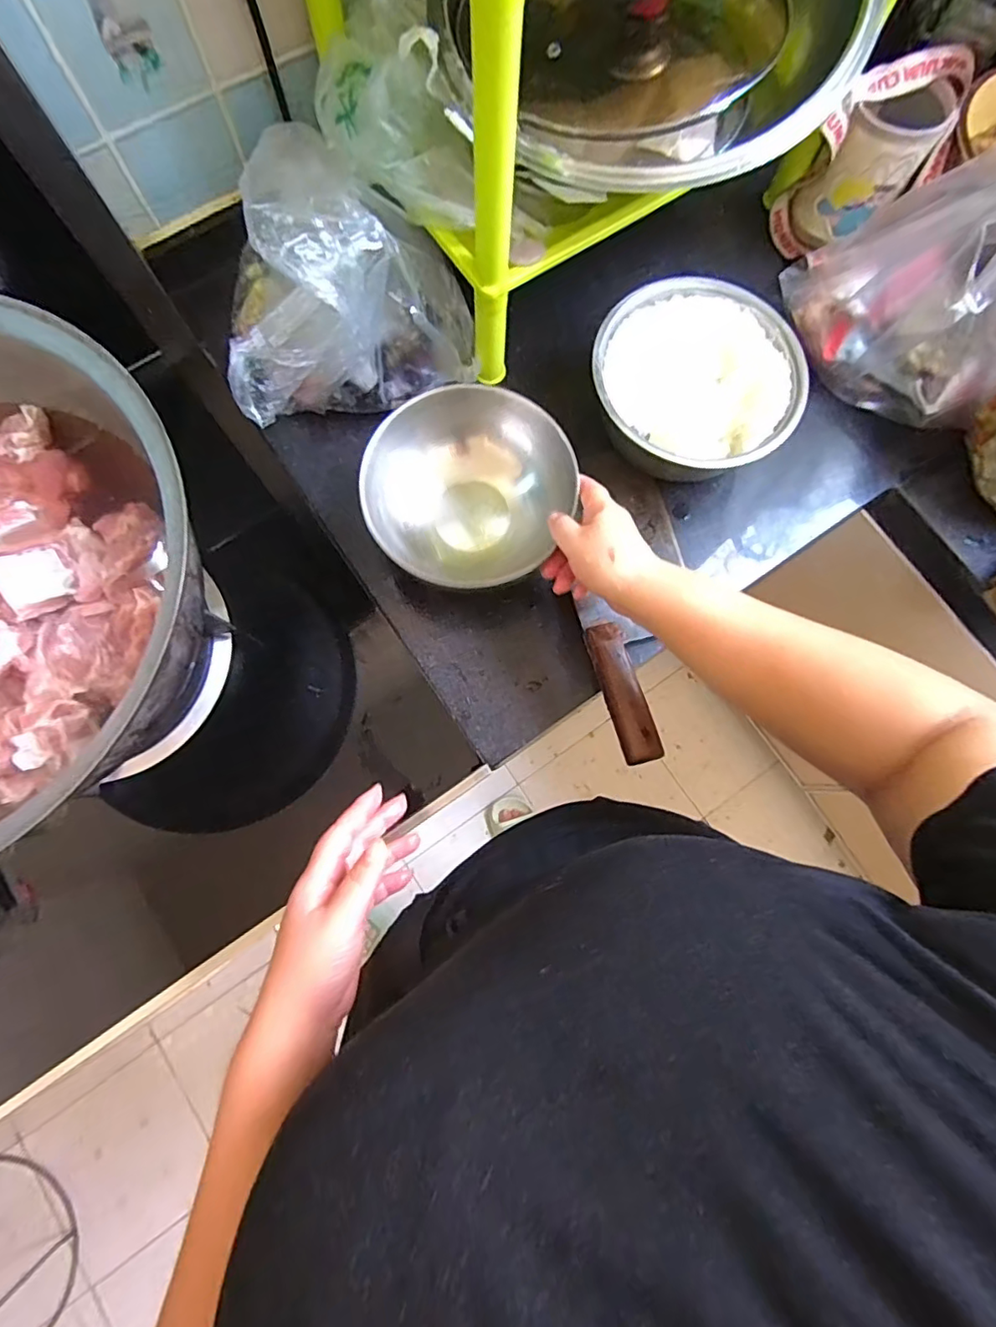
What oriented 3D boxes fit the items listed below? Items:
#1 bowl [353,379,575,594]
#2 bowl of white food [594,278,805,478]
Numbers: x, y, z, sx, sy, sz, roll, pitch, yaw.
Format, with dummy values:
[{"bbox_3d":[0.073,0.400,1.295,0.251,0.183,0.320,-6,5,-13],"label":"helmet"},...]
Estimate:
[{"bbox_3d":[-0.022,-0.146,0.476,0.174,0.067,0.140,-14,79,-4],"label":"bowl"},{"bbox_3d":[0.176,-0.252,0.519,0.181,0.061,0.175,0,79,-1],"label":"bowl of white food"}]

